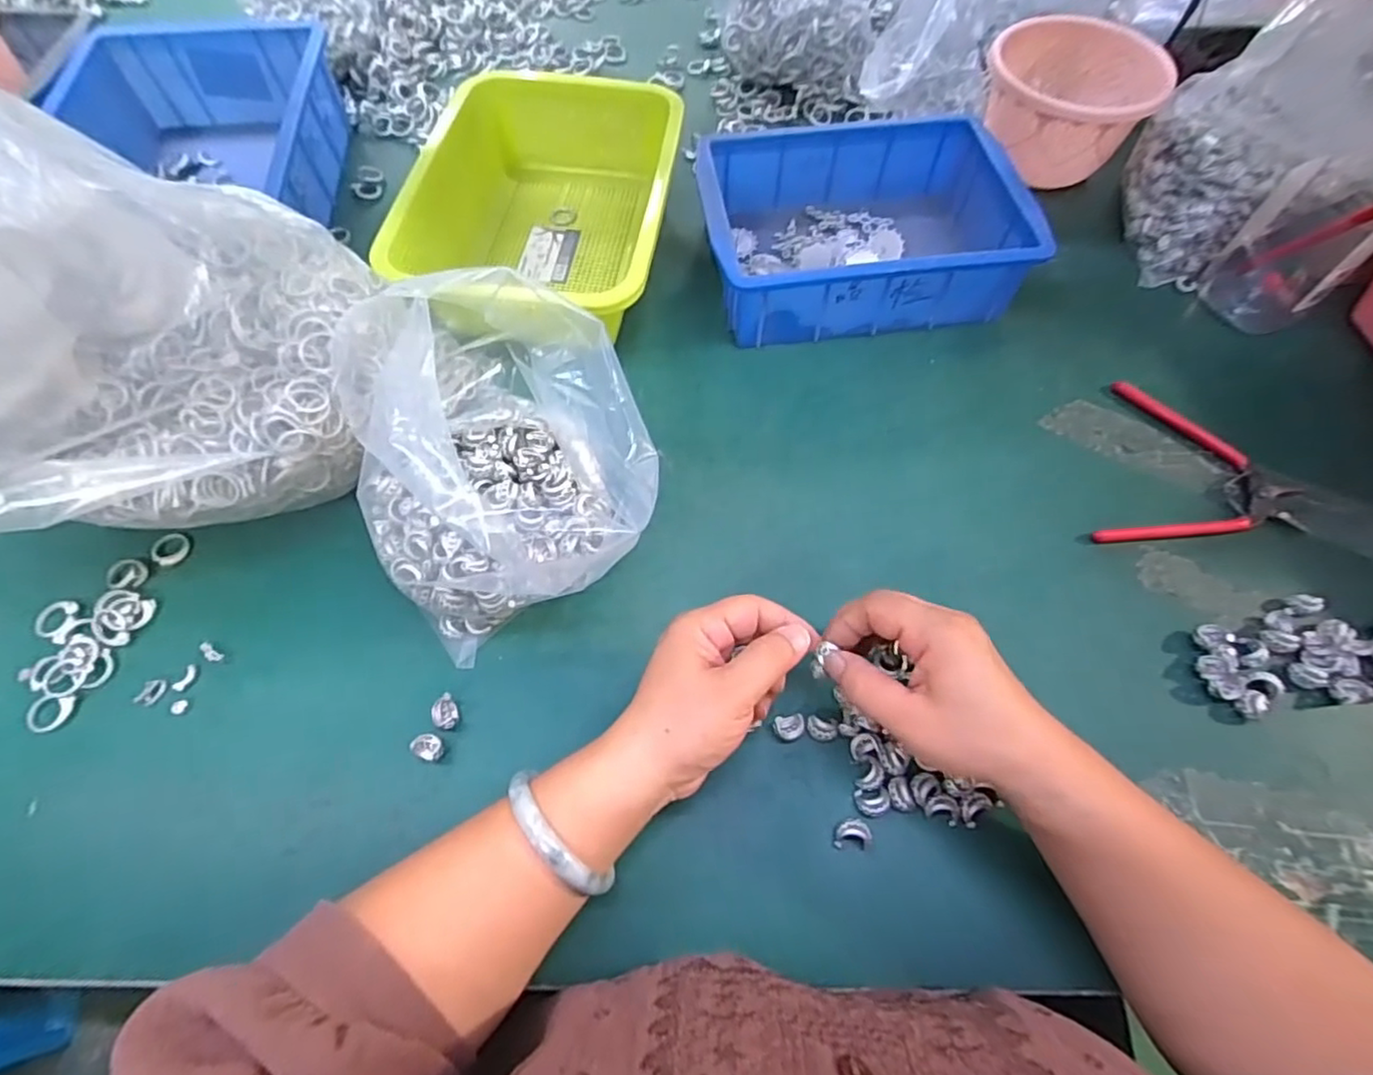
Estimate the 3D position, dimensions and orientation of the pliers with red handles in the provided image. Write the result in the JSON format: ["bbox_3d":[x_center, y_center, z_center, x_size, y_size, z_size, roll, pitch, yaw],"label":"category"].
[{"bbox_3d":[0.361,-0.035,0.448,0.127,0.016,0.141,22,64,10],"label":"pliers with red handles"}]

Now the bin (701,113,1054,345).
[{"bbox_3d":[0.135,-0.250,0.520,0.236,0.077,0.167,-6,63,-4],"label":"bin"}]

